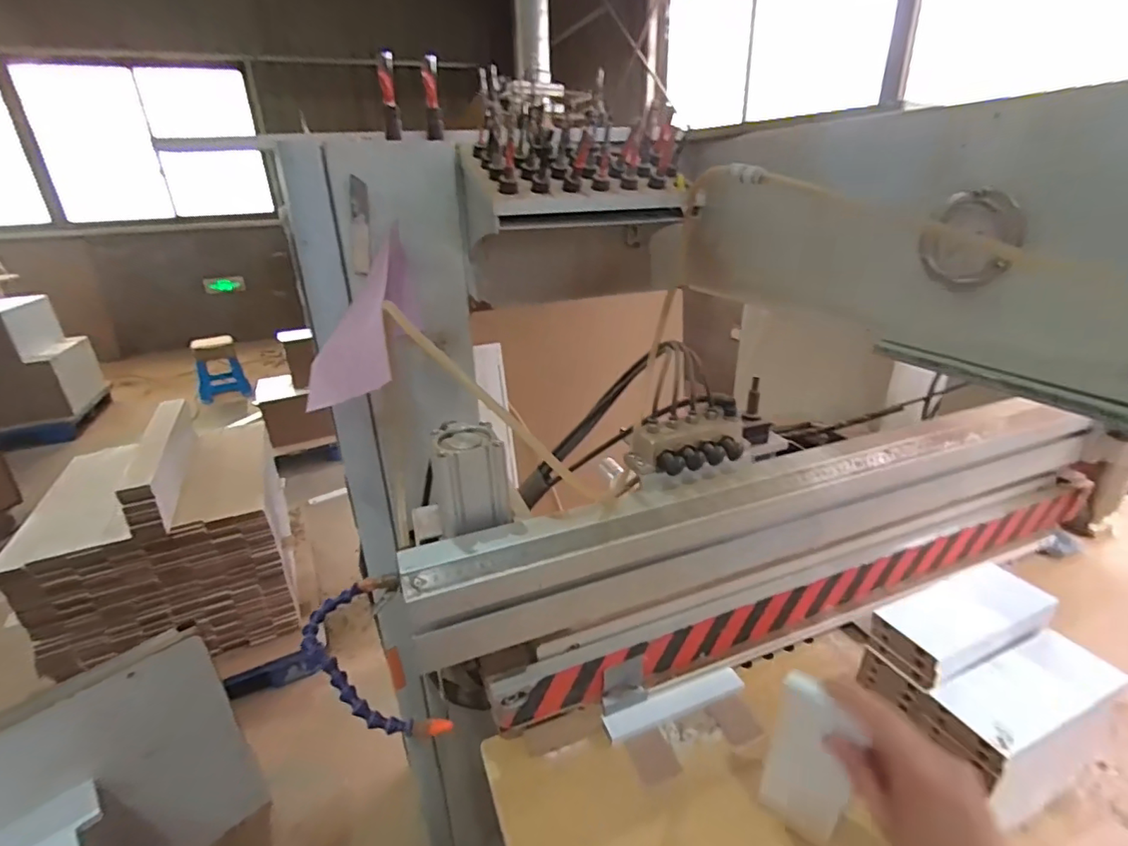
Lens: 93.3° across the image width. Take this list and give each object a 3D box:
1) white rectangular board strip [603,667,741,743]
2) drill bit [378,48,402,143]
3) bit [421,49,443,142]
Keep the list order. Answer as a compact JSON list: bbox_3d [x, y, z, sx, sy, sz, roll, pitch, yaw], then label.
[{"bbox_3d":[0.124,0.312,0.592,0.170,0.006,0.029,-10,52,-21],"label":"white rectangular board strip"},{"bbox_3d":[-0.203,-0.380,0.620,0.021,0.090,0.017,-9,25,-15],"label":"drill bit"},{"bbox_3d":[-0.159,-0.394,0.645,0.022,0.087,0.024,-7,25,-11],"label":"bit"}]

